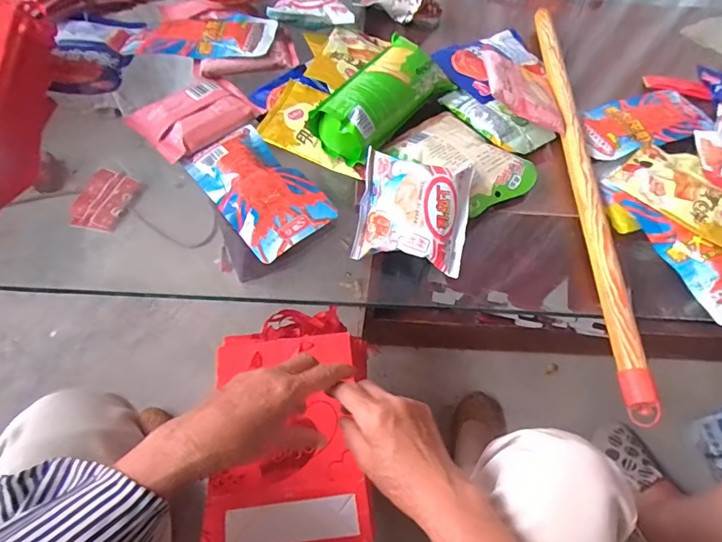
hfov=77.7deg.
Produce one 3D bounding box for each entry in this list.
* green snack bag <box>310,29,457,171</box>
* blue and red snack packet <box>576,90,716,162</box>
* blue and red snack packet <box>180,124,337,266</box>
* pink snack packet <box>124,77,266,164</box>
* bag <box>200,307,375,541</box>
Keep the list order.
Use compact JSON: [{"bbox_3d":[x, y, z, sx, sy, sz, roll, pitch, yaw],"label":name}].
[{"bbox_3d":[0.026,-0.213,0.537,0.088,0.053,0.188,30,61,16],"label":"green snack bag"},{"bbox_3d":[0.364,-0.195,0.583,0.189,0.017,0.097,-23,61,-16],"label":"blue and red snack packet"},{"bbox_3d":[-0.115,-0.094,0.496,0.094,0.029,0.168,-35,65,-22],"label":"blue and red snack packet"},{"bbox_3d":[-0.196,-0.191,0.540,0.087,0.020,0.142,39,64,20],"label":"pink snack packet"},{"bbox_3d":[-0.091,0.191,0.596,0.199,0.058,0.323,-1,58,-3],"label":"bag"}]

